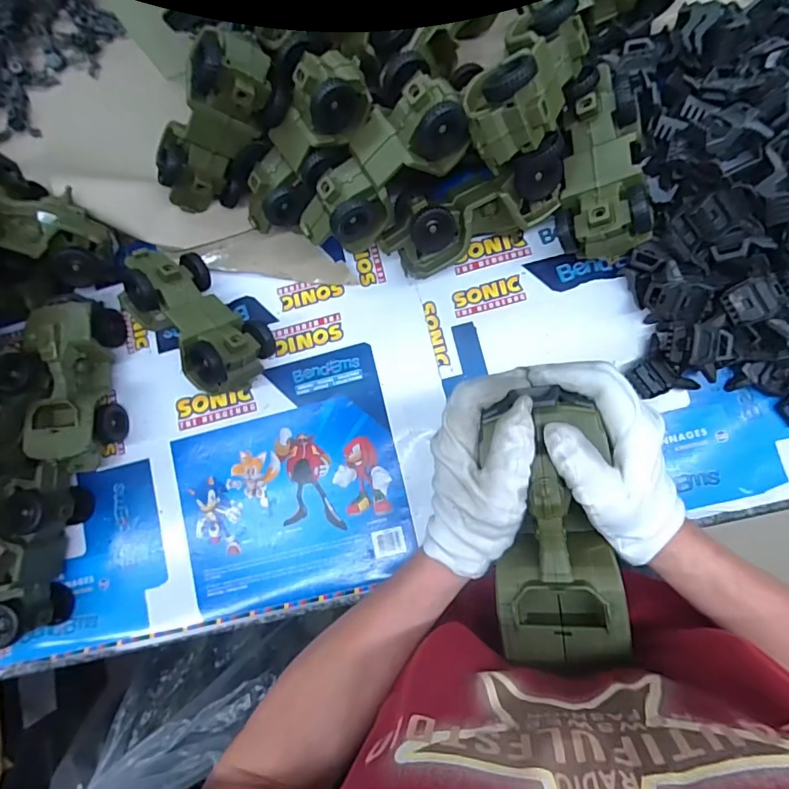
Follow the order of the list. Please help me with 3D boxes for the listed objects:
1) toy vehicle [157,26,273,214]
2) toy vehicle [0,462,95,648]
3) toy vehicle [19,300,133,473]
[{"bbox_3d":[-0.190,-0.268,0.509,0.077,0.077,0.192,51,130,9],"label":"toy vehicle"},{"bbox_3d":[-0.401,0.168,0.539,0.065,0.082,0.182,6,85,8],"label":"toy vehicle"},{"bbox_3d":[-0.361,-0.010,0.552,0.078,0.079,0.188,0,84,7],"label":"toy vehicle"}]

